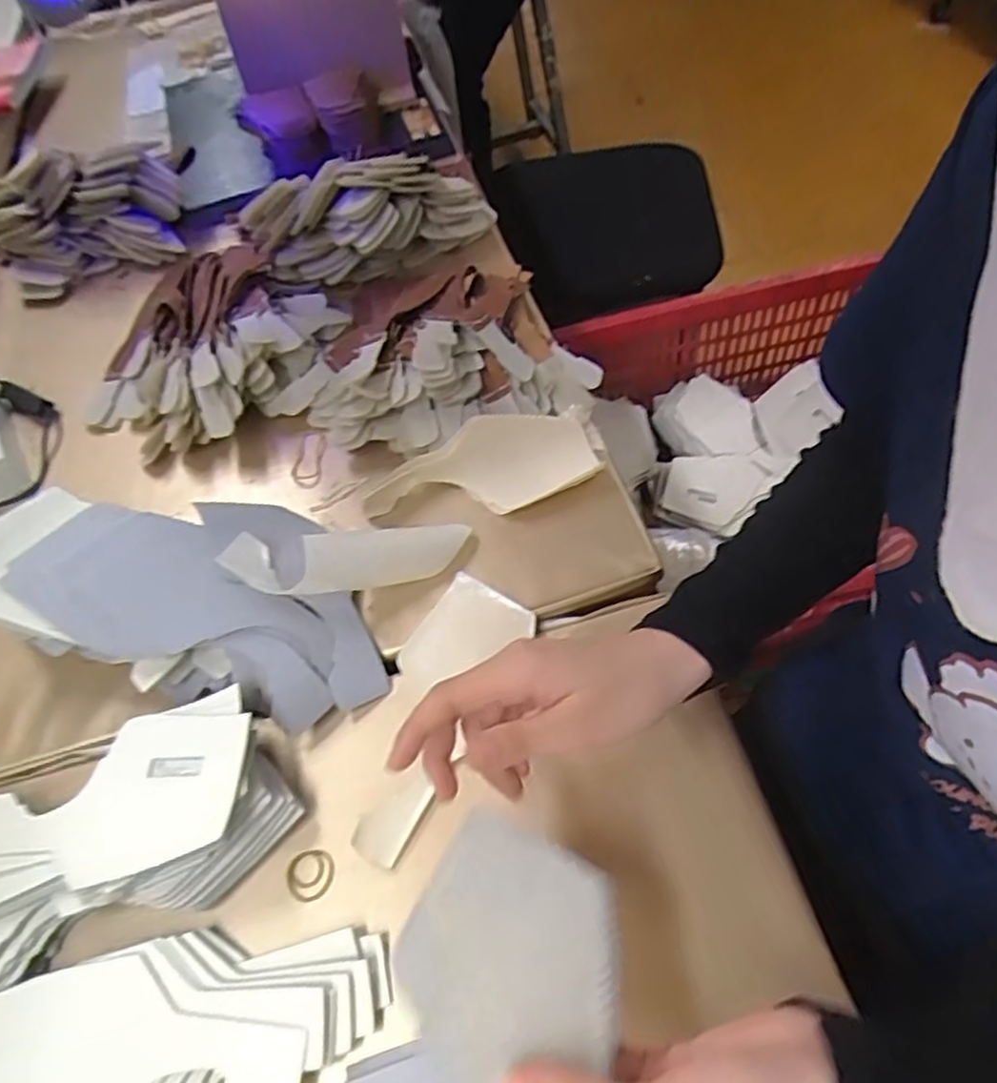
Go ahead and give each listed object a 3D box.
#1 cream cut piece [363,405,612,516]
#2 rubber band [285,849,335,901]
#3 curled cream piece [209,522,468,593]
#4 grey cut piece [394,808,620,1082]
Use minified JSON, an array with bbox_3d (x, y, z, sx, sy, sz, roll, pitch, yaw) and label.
[{"bbox_3d":[-0.007,-0.052,0.535,0.186,0.036,0.069,-23,57,-7],"label":"cream cut piece"},{"bbox_3d":[-0.110,0.194,0.422,0.028,0.004,0.028,-2,56,2],"label":"rubber band"},{"bbox_3d":[-0.101,0.009,0.498,0.164,0.030,0.046,-6,54,-19],"label":"curled cream piece"},{"bbox_3d":[-0.003,0.199,0.270,0.083,0.019,0.177,9,53,10],"label":"grey cut piece"}]

